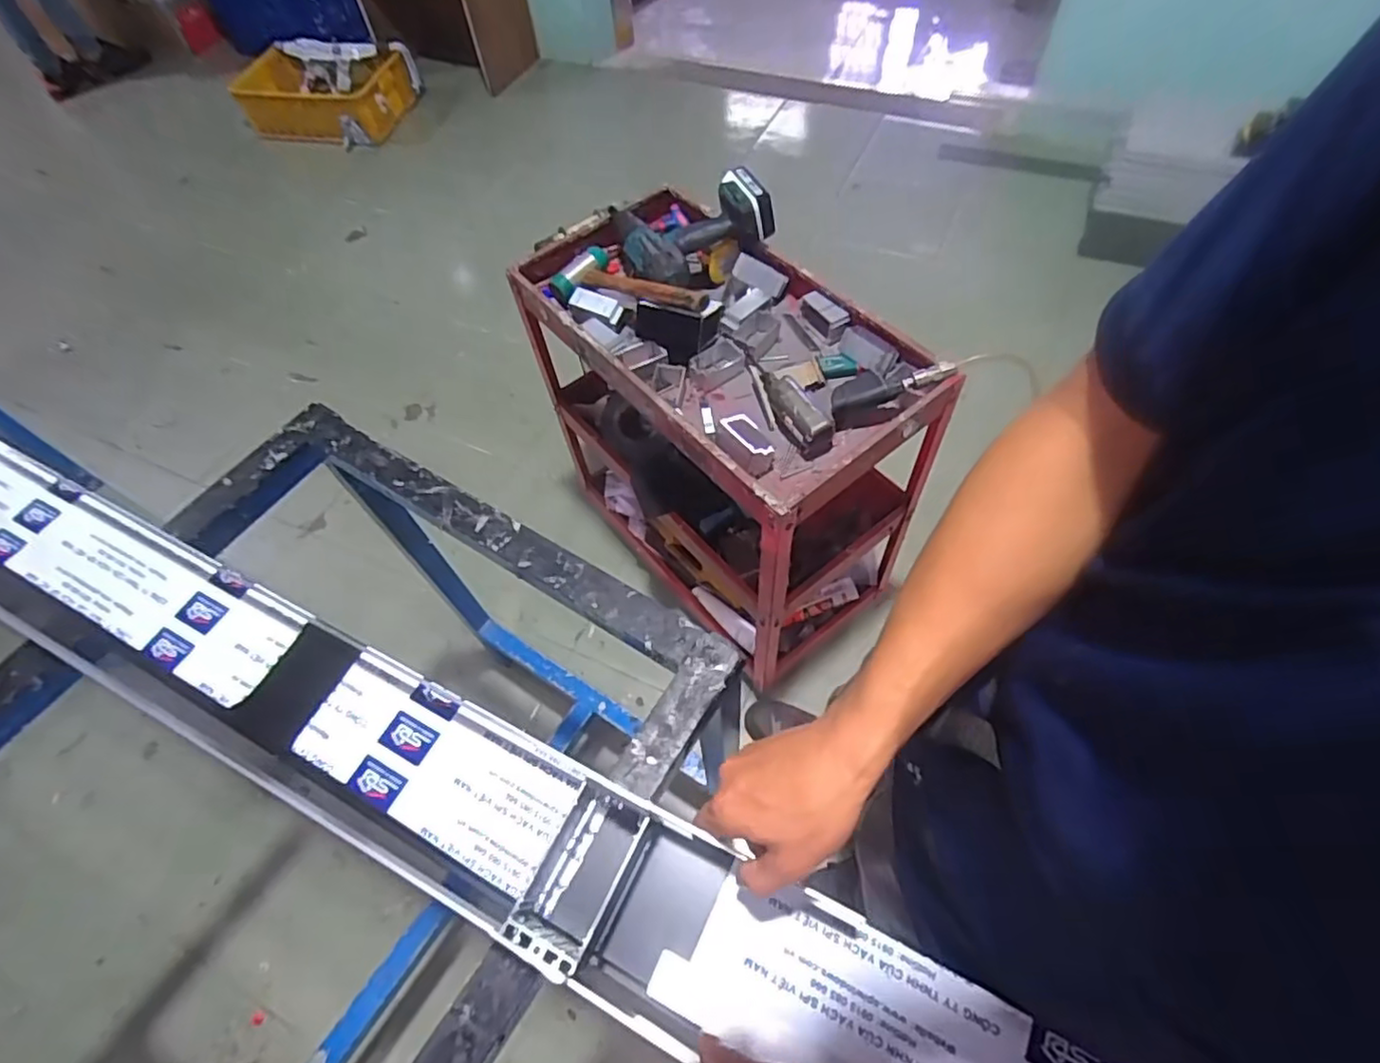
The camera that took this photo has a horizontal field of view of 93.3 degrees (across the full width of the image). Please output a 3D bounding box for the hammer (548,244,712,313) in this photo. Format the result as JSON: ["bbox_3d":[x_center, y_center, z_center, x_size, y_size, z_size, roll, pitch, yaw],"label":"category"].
[{"bbox_3d":[-0.096,-0.384,1.016,0.130,0.040,0.352,-44,47,-20],"label":"hammer"}]

